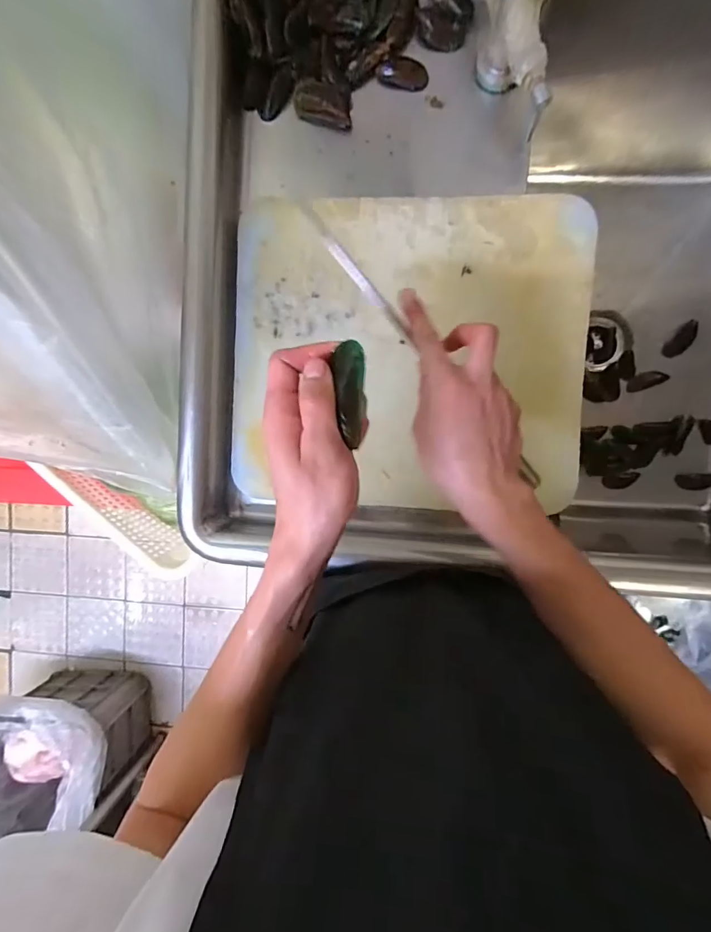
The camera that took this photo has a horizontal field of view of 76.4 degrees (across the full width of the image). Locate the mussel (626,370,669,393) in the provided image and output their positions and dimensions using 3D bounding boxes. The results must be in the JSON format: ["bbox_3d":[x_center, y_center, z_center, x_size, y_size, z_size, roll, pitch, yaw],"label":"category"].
[{"bbox_3d":[0.534,-0.157,0.828,0.065,0.014,0.031,-18,91,6],"label":"mussel"}]

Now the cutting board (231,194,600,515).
[{"bbox_3d":[0.055,-0.126,0.515,0.387,0.029,0.339,3,95,6],"label":"cutting board"}]

